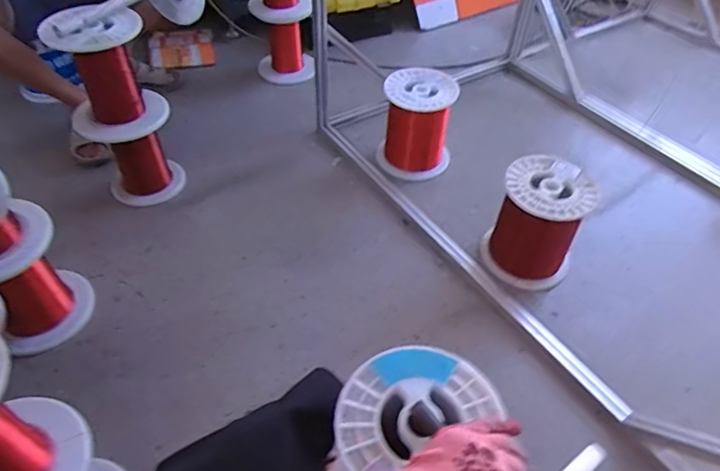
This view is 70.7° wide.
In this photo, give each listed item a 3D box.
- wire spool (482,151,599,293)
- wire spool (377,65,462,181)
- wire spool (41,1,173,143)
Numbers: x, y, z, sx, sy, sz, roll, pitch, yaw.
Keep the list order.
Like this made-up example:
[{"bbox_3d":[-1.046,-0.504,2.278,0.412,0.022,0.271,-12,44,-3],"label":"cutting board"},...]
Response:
[{"bbox_3d":[0.408,-0.024,1.170,0.193,0.237,0.185,1,47,-1],"label":"wire spool"},{"bbox_3d":[0.161,-0.317,1.426,0.204,0.226,0.196,9,47,5],"label":"wire spool"},{"bbox_3d":[-0.603,-0.391,1.205,0.209,0.274,0.229,-22,52,-21],"label":"wire spool"}]

